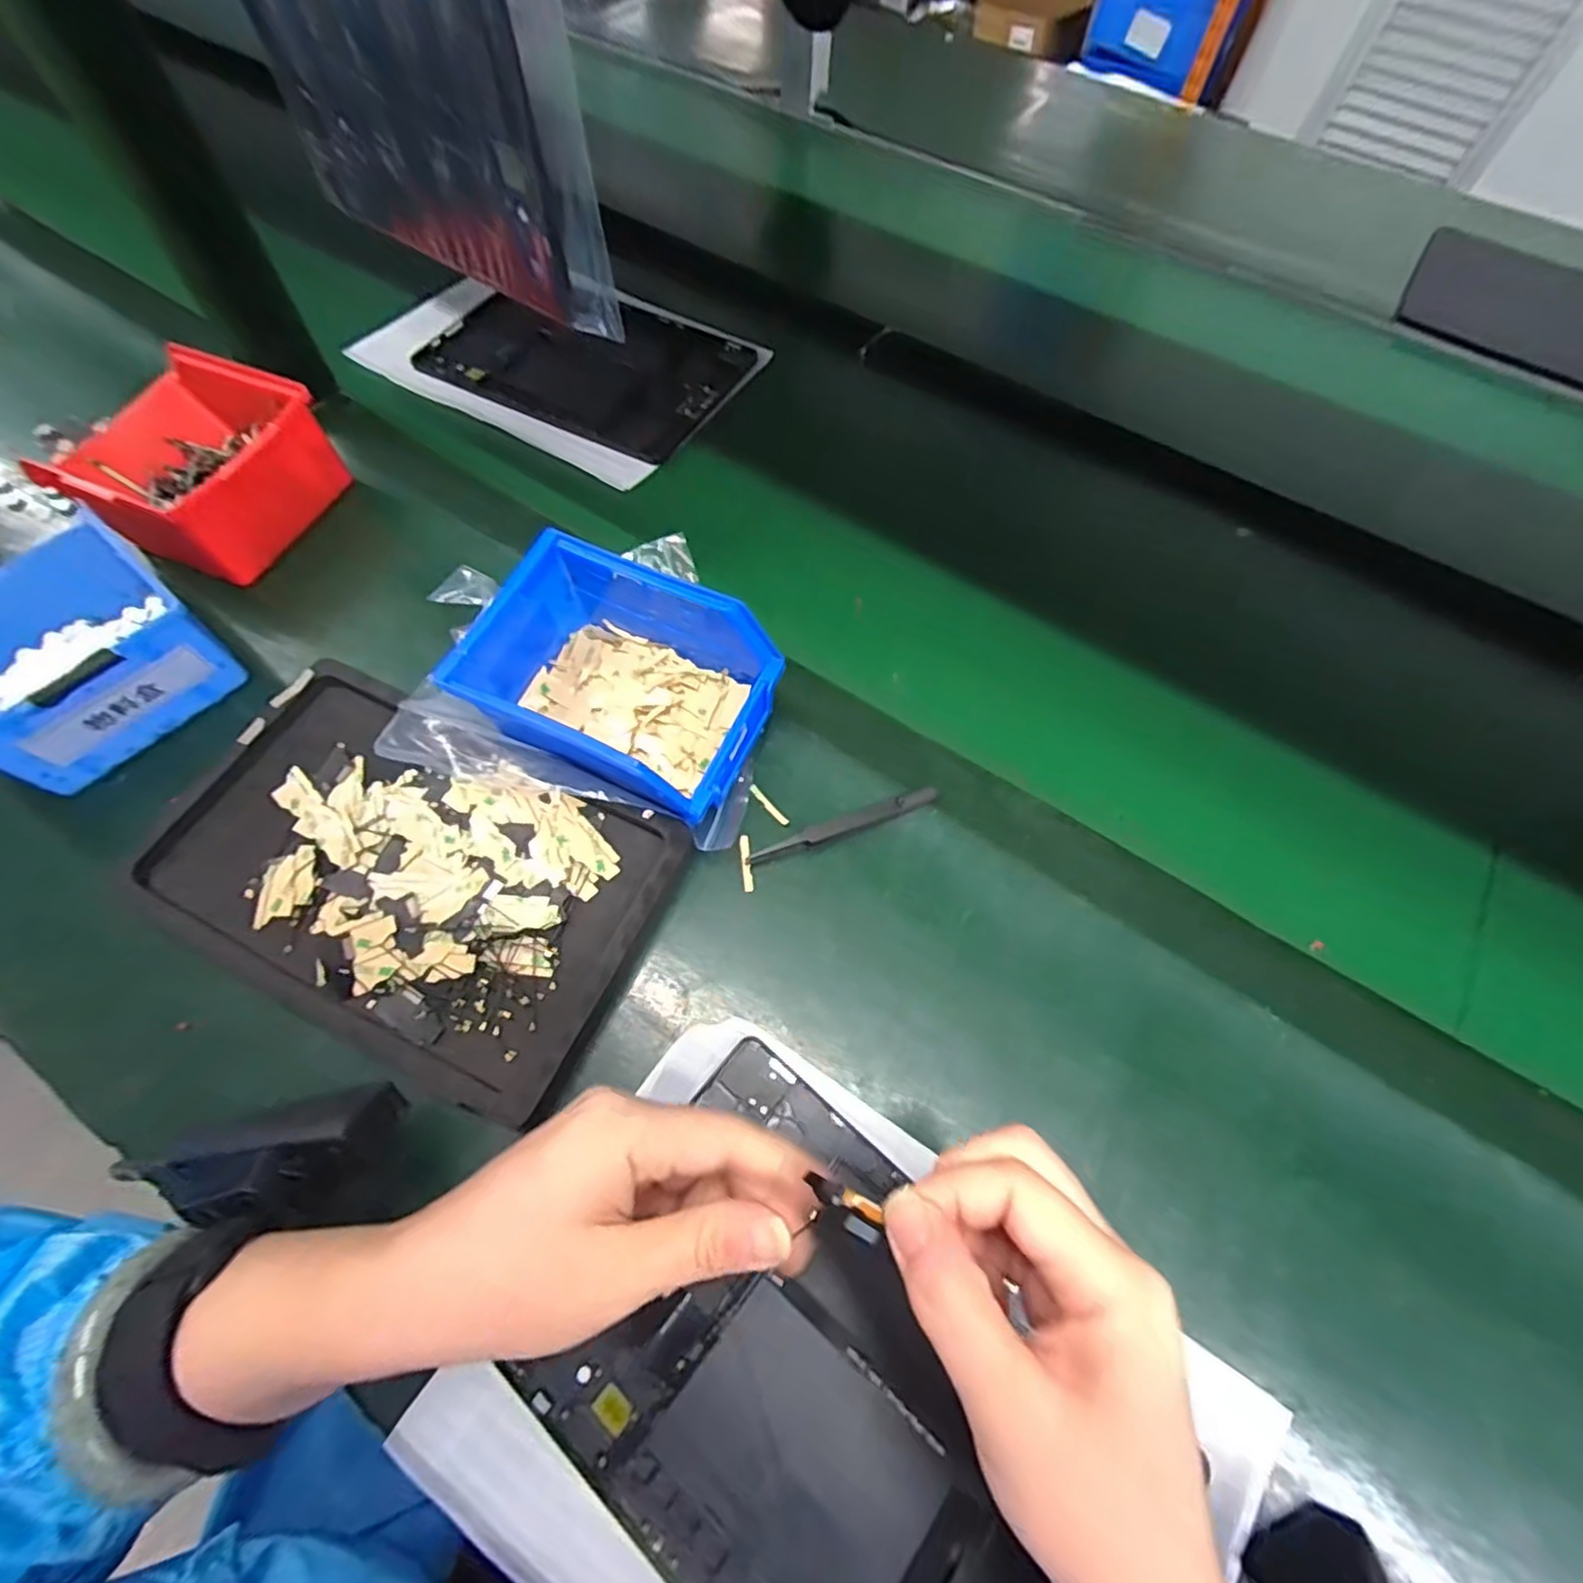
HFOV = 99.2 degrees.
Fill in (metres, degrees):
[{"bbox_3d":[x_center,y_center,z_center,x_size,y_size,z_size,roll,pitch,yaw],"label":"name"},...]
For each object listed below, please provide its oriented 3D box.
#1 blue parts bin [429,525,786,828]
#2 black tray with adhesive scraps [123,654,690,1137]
[{"bbox_3d":[-0.087,-0.059,0.373,0.145,0.078,0.123,26,65,9],"label":"blue parts bin"},{"bbox_3d":[-0.196,0.039,0.344,0.260,0.029,0.150,25,64,8],"label":"black tray with adhesive scraps"}]

